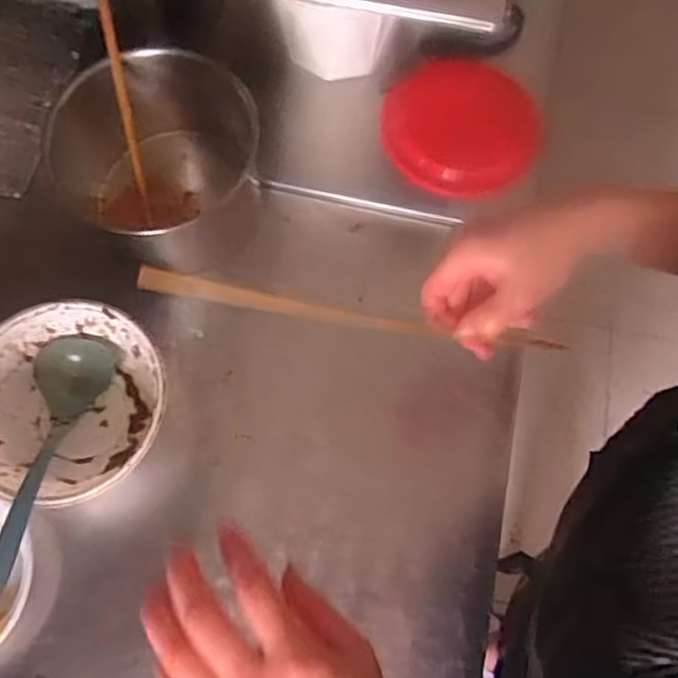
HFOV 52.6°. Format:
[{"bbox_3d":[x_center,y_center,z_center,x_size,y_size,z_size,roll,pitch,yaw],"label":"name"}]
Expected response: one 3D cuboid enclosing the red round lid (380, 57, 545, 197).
[{"bbox_3d":[0.125,-0.217,0.705,0.158,0.028,0.148,1,69,-2],"label":"red round lid"}]

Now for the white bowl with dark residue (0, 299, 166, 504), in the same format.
[{"bbox_3d":[-0.223,0.054,0.569,0.161,0.056,0.158,1,69,-2],"label":"white bowl with dark residue"}]

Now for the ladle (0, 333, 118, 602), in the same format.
[{"bbox_3d":[-0.232,0.099,0.536,0.064,0.041,0.232,4,52,-1],"label":"ladle"}]

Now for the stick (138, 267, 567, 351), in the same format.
[{"bbox_3d":[0.020,-0.014,0.425,0.278,0.009,0.011,9,68,-19],"label":"stick"}]

